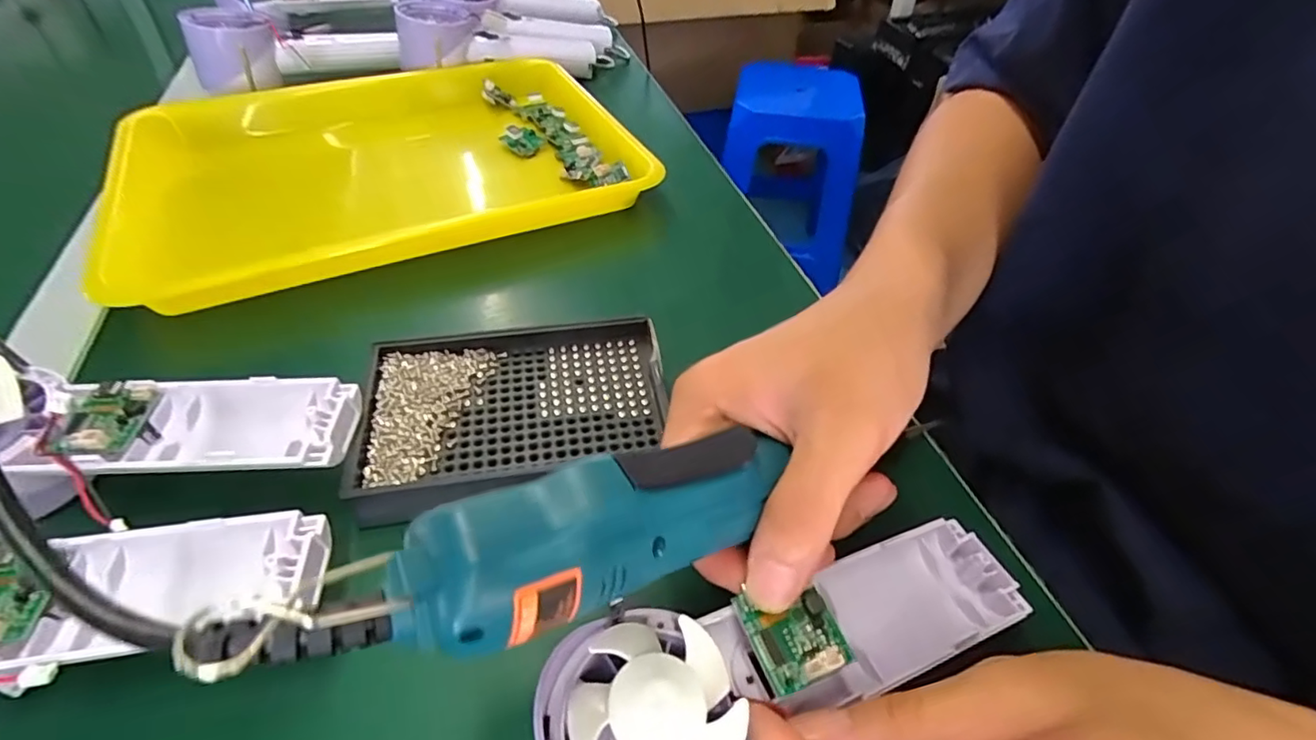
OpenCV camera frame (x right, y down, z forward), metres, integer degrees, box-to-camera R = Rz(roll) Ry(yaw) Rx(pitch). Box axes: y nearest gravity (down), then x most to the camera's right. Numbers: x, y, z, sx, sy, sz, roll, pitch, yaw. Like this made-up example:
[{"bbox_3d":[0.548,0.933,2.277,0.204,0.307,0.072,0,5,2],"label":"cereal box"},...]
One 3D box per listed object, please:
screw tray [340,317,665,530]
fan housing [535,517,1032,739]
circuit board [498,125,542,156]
[{"bbox_3d":[-0.065,0.017,0.271,0.135,0.016,0.094,-6,47,-8],"label":"screw tray"},{"bbox_3d":[0.049,0.090,0.190,0.170,0.033,0.056,-8,46,-28],"label":"fan housing"},{"bbox_3d":[-0.109,-0.186,0.472,0.029,0.017,0.022,-28,54,-26],"label":"circuit board"}]

